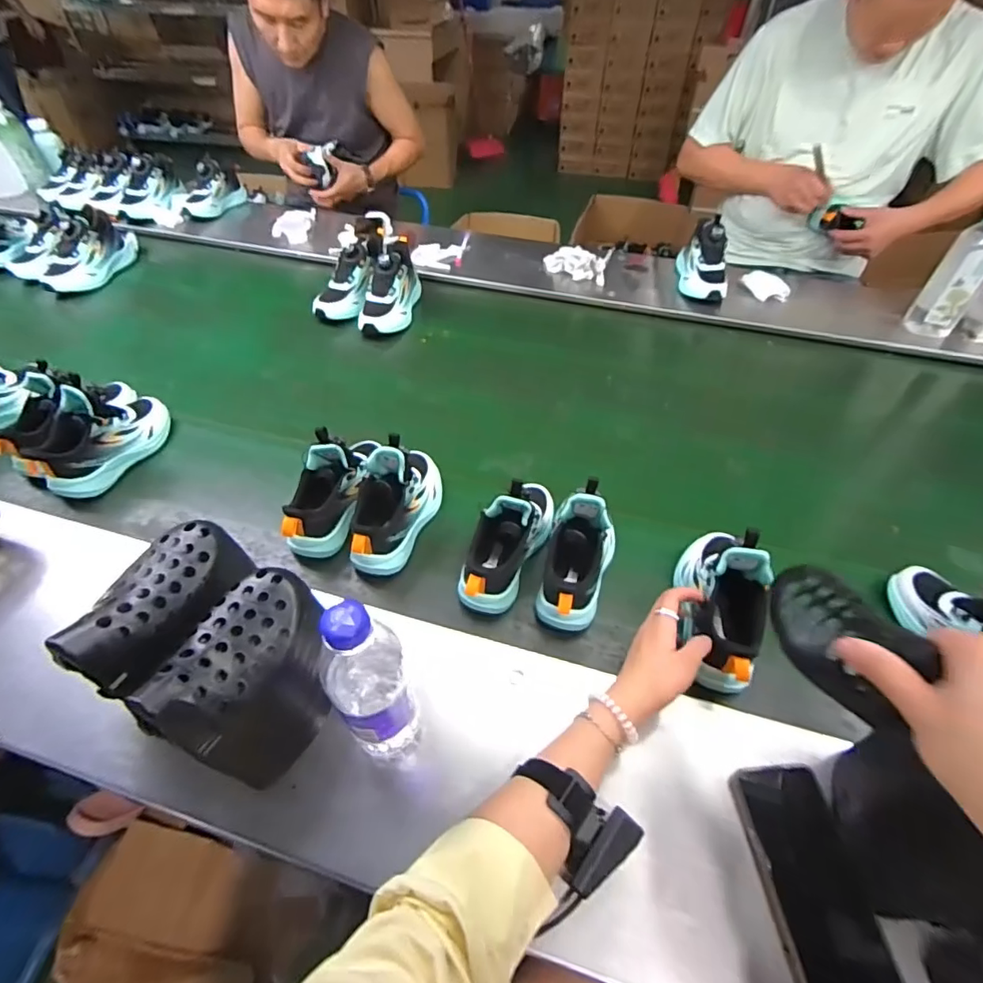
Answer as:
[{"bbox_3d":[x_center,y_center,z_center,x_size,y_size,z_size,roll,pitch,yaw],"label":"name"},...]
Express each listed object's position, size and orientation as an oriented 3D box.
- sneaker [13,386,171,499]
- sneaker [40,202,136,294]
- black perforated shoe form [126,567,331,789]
[{"bbox_3d":[-0.547,-0.078,0.710,0.089,0.112,0.188,31,55,23],"label":"sneaker"},{"bbox_3d":[-0.895,-0.522,1.118,0.098,0.118,0.224,3,49,1],"label":"sneaker"},{"bbox_3d":[-0.203,0.163,0.449,0.079,0.144,0.146,10,49,7],"label":"black perforated shoe form"}]

